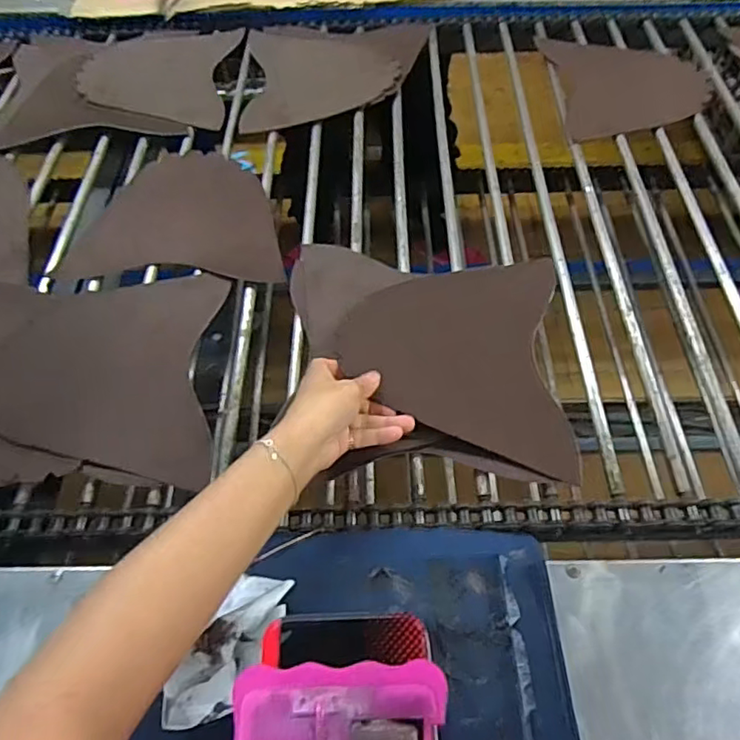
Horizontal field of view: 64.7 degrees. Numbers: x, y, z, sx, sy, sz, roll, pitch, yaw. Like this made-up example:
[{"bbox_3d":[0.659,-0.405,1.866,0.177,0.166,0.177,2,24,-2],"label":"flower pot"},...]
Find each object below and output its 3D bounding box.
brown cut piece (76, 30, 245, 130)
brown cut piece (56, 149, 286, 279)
[{"bbox_3d":[-0.310,-0.433,0.853,0.213,0.013,0.221,2,60,-1],"label":"brown cut piece"},{"bbox_3d":[-0.217,-0.188,0.708,0.245,0.010,0.211,1,57,5],"label":"brown cut piece"}]

